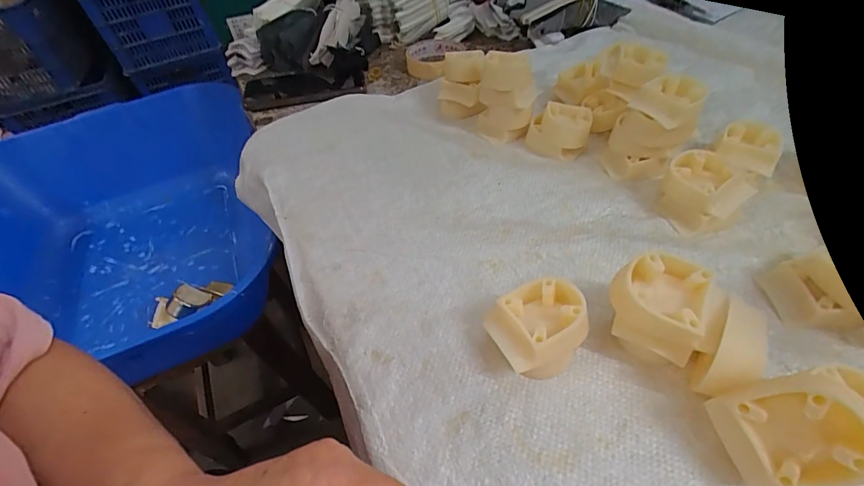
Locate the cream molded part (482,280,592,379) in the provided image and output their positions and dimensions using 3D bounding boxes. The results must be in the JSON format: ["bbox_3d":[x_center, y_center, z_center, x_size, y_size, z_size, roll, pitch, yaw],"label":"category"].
[{"bbox_3d":[0.069,0.056,0.269,0.057,0.042,0.048,-24,49,-15],"label":"cream molded part"}]

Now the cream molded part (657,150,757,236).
[{"bbox_3d":[0.227,-0.042,0.346,0.056,0.037,0.061,-3,47,4],"label":"cream molded part"}]

